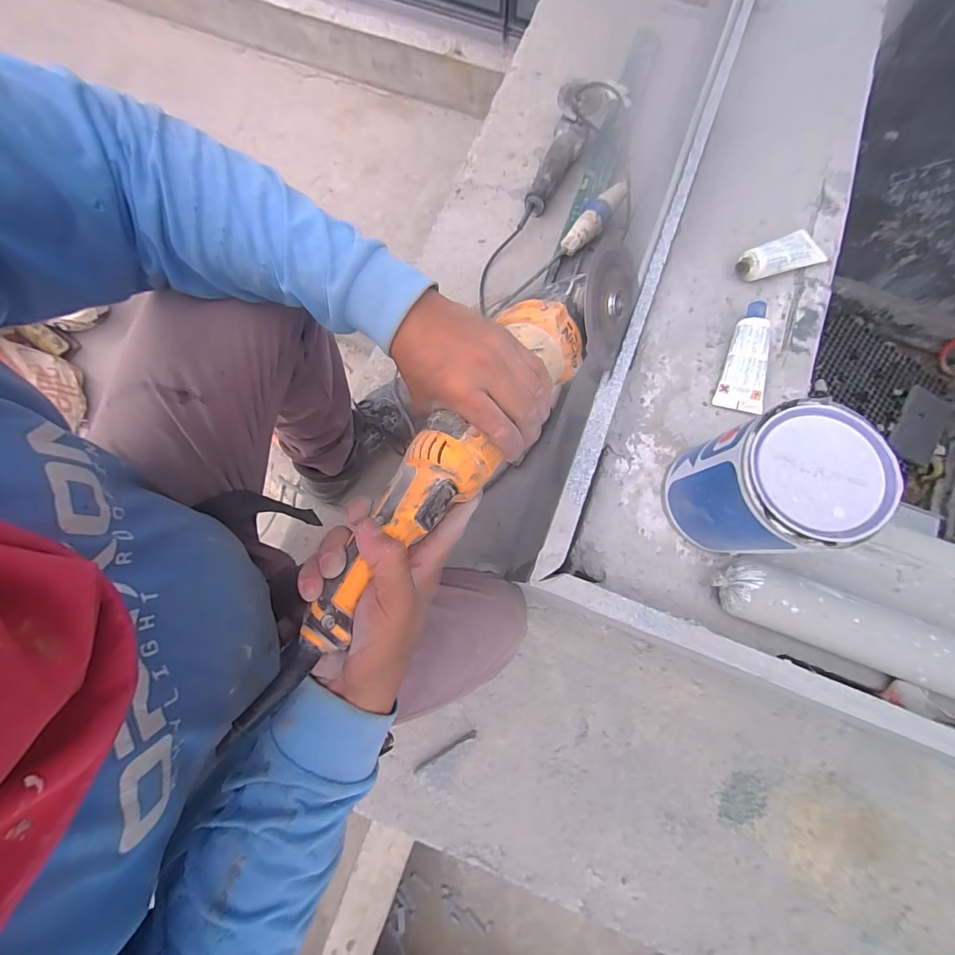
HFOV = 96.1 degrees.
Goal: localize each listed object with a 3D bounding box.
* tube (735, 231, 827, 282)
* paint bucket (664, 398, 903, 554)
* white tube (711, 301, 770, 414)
[{"bbox_3d":[0.323,-0.232,0.451,0.097,0.023,0.040,-29,79,-7],"label":"tube"},{"bbox_3d":[0.219,0.006,0.337,0.096,0.119,0.094,0,77,0],"label":"paint bucket"},{"bbox_3d":[0.266,-0.120,0.423,0.040,0.020,0.110,14,77,3],"label":"white tube"}]

